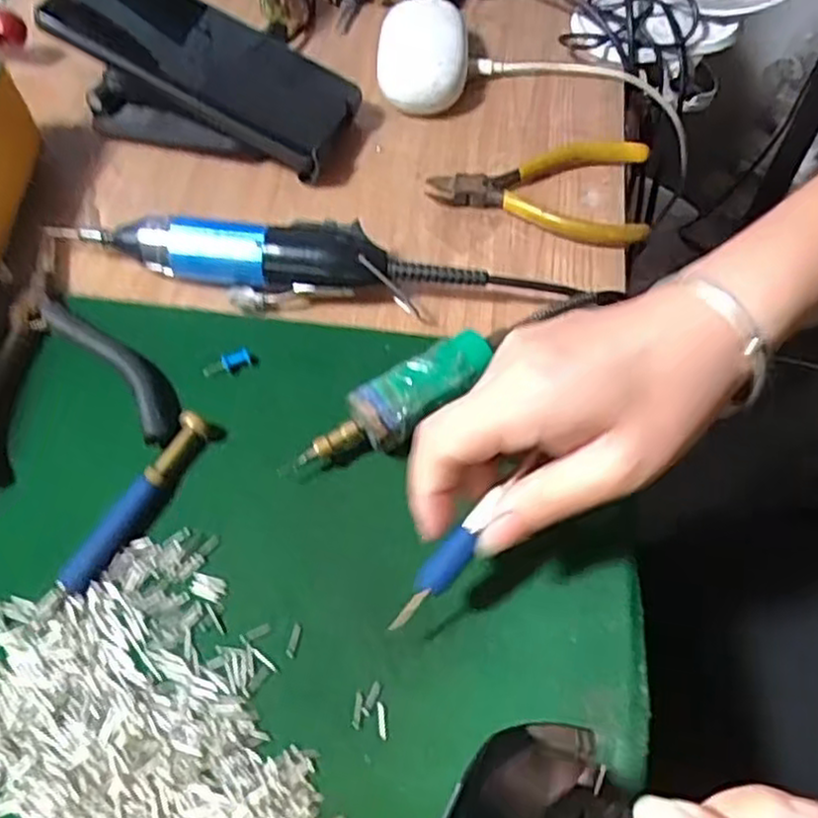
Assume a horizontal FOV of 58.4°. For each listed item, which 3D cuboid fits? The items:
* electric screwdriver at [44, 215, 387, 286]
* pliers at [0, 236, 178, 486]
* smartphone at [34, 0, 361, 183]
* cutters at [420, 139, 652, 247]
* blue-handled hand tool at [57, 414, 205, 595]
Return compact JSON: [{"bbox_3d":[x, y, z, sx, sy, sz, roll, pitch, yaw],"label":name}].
[{"bbox_3d":[-0.097,-0.078,0.374,0.172,0.030,0.027,4,57,5],"label":"electric screwdriver"},{"bbox_3d":[-0.165,-0.032,0.354,0.088,0.013,0.138,-16,58,-8],"label":"pliers"},{"bbox_3d":[-0.116,-0.200,0.424,0.168,0.019,0.073,26,58,-9],"label":"smartphone"},{"bbox_3d":[0.072,-0.125,0.415,0.120,0.019,0.072,6,57,6],"label":"cutters"},{"bbox_3d":[-0.115,0.038,0.308,0.013,0.012,0.085,24,61,17],"label":"blue-handled hand tool"}]

